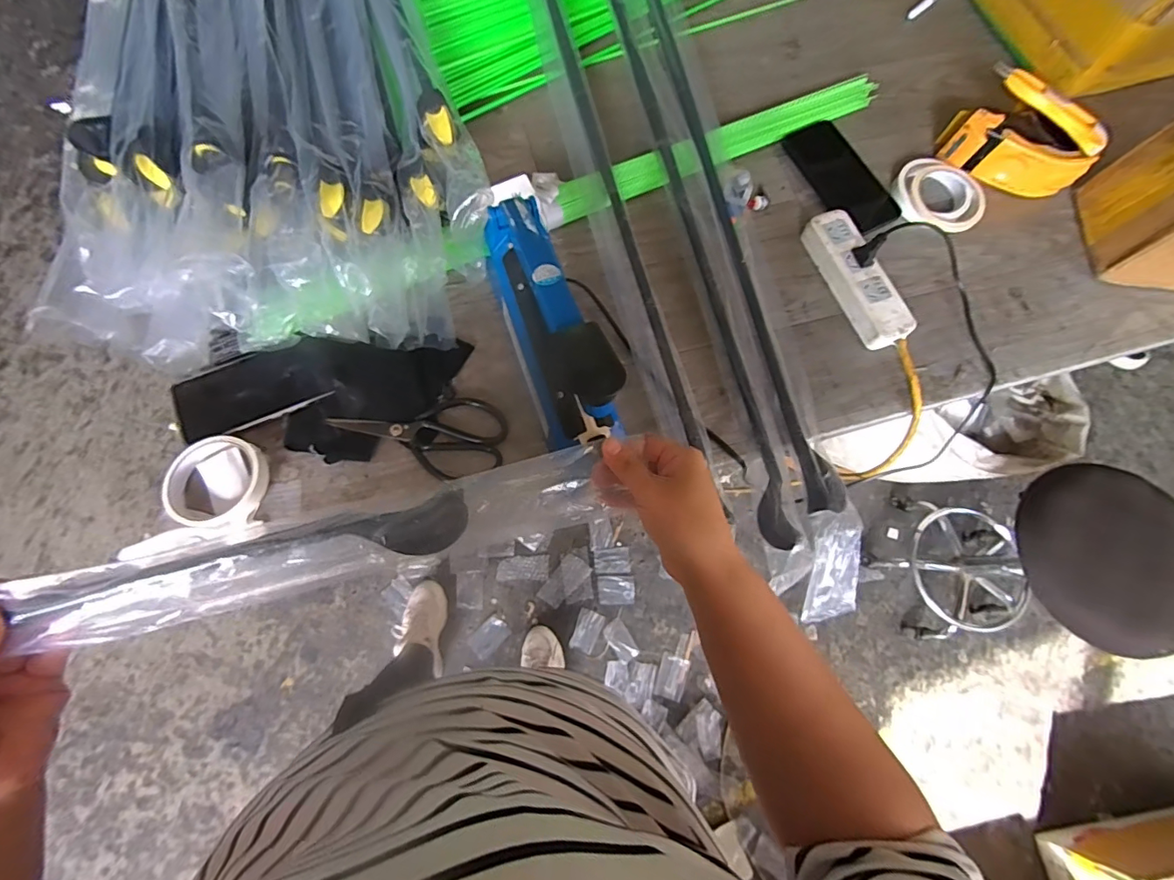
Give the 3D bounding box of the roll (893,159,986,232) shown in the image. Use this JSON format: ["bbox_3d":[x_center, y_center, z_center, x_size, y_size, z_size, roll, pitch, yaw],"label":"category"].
[{"bbox_3d":[0.439,-0.303,0.622,0.092,0.026,0.097,1,74,-3],"label":"roll"}]

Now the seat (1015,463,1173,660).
[{"bbox_3d":[0.880,0.190,0.831,0.239,0.082,0.302,-22,76,-9],"label":"seat"}]

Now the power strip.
[{"bbox_3d":[0.310,-0.187,0.575,0.050,0.025,0.169,-23,77,-9],"label":"power strip"}]

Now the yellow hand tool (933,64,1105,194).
[{"bbox_3d":[0.540,-0.370,0.623,0.162,0.073,0.108,38,76,7],"label":"yellow hand tool"}]

